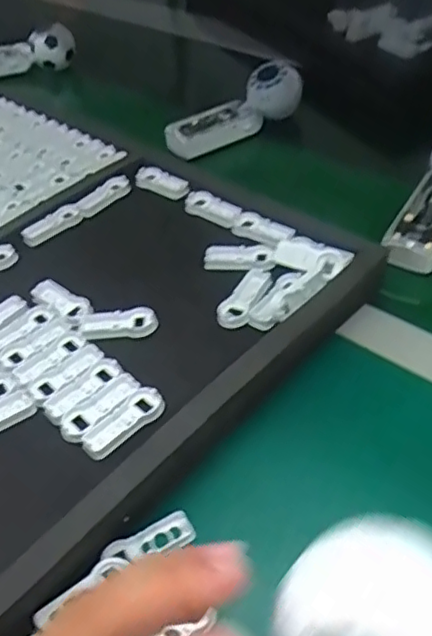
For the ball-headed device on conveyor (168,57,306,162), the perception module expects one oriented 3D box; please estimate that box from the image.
[{"bbox_3d":[0.022,-0.238,0.726,0.173,0.053,0.051,-32,47,-7],"label":"ball-headed device on conveyor"}]

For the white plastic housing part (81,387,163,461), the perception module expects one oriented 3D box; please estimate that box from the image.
[{"bbox_3d":[-0.059,0.068,0.401,0.023,0.009,0.058,32,56,34],"label":"white plastic housing part"}]

